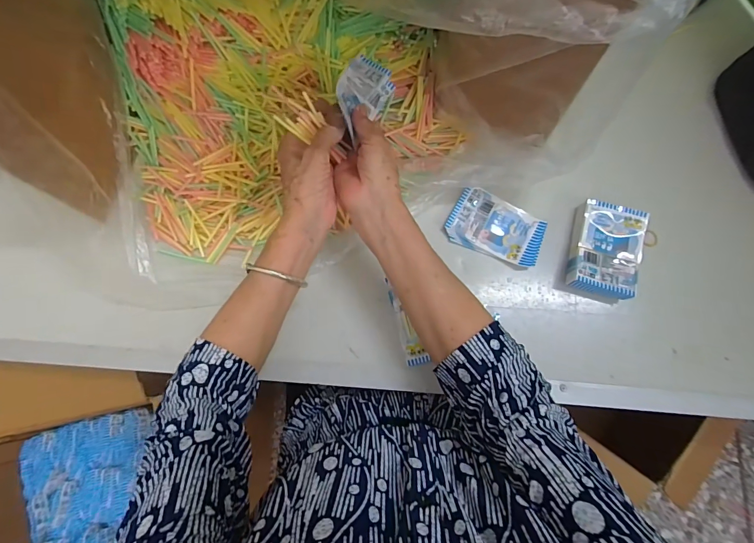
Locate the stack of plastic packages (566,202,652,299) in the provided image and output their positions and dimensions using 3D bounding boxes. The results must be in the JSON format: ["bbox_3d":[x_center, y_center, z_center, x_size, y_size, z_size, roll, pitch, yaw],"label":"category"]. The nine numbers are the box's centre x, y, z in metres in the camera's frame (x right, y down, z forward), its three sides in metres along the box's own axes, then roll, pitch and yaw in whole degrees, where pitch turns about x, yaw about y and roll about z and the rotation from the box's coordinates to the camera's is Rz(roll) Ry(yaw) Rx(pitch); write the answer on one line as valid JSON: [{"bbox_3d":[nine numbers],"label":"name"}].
[{"bbox_3d":[0.268,-0.026,0.451,0.071,0.031,0.107,15,82,4],"label":"stack of plastic packages"}]

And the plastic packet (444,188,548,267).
[{"bbox_3d":[0.147,-0.053,0.474,0.113,0.011,0.074,28,83,6],"label":"plastic packet"}]

